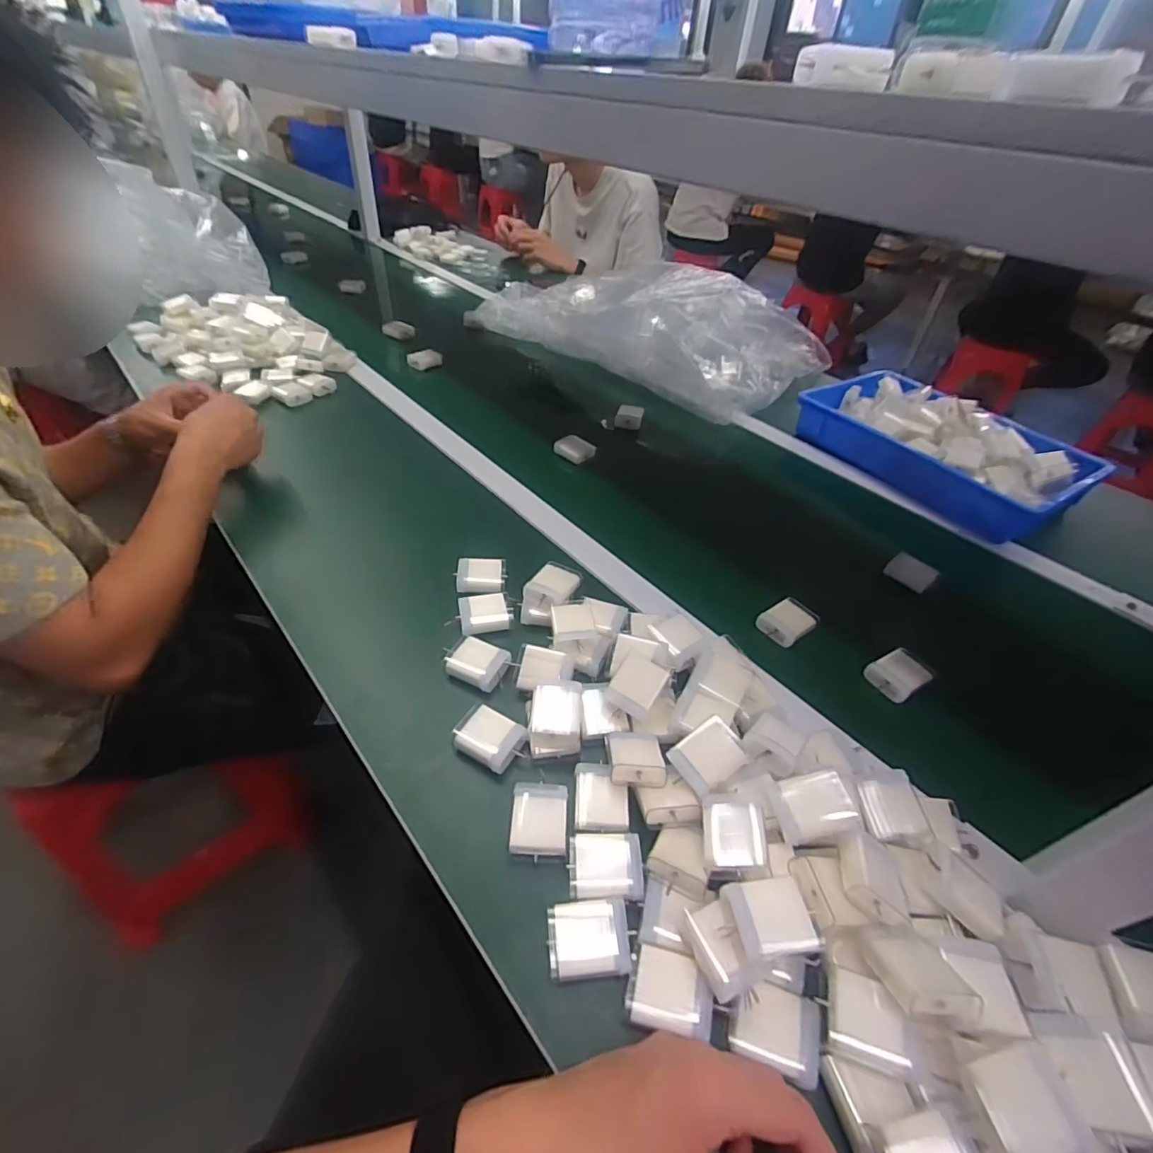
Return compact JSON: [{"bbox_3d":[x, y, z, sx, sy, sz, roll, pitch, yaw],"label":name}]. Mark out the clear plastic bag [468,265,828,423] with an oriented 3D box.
[{"bbox_3d":[0.131,-0.533,1.127,0.663,0.128,0.395,34,49,28],"label":"clear plastic bag"}]

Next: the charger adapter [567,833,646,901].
[{"bbox_3d":[0.020,0.202,0.386,0.050,0.014,0.043,3,41,-2],"label":"charger adapter"}]

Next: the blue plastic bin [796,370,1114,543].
[{"bbox_3d":[0.540,-0.201,0.825,0.236,0.090,0.359,-23,49,-28],"label":"blue plastic bin"}]

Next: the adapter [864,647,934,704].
[{"bbox_3d":[0.312,0.095,0.530,0.052,0.021,0.044,-17,46,-23],"label":"adapter"}]

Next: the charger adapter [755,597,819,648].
[{"bbox_3d":[0.220,0.046,0.573,0.056,0.018,0.045,-24,49,-29],"label":"charger adapter"}]

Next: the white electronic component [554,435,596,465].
[{"bbox_3d":[-0.005,-0.185,0.799,0.055,0.018,0.042,28,46,24],"label":"white electronic component"}]

